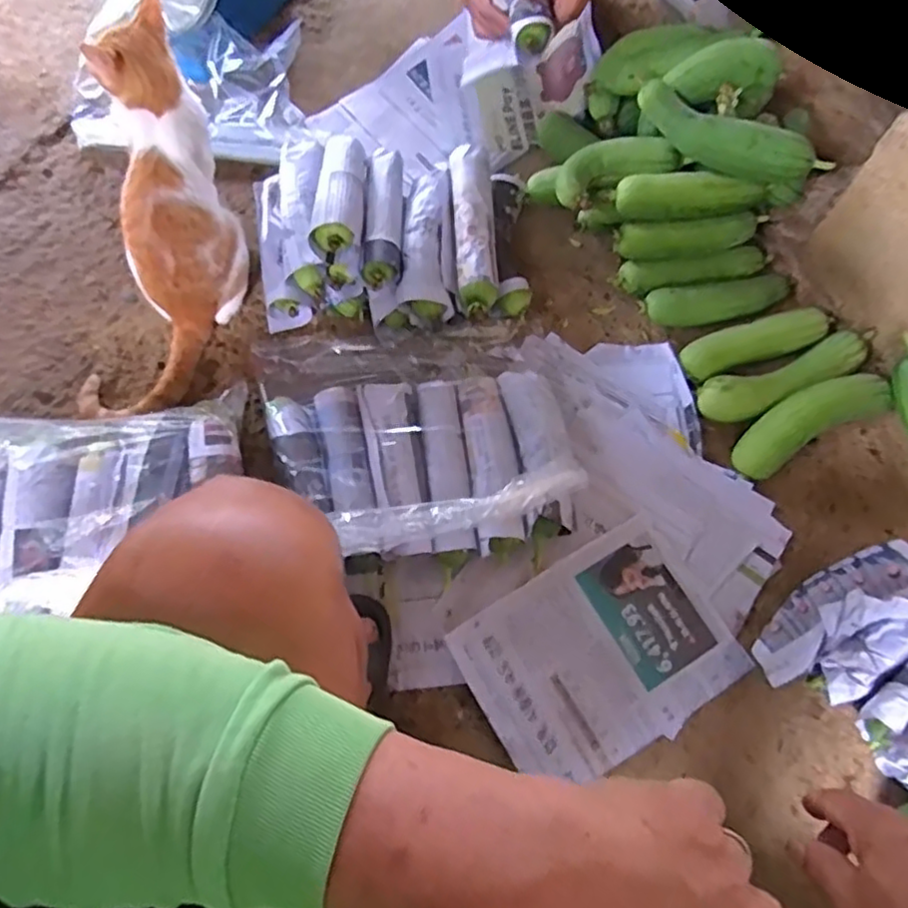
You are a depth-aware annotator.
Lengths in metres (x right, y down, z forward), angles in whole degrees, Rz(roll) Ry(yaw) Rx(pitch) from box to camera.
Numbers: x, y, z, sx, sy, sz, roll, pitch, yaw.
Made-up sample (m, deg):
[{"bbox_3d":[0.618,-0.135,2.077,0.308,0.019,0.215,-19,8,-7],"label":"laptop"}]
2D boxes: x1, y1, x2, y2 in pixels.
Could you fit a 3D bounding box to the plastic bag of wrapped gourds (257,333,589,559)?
[{"bbox_3d":[-0.050,-0.024,0.775,0.364,0.086,0.280,-2,70,1],"label":"plastic bag of wrapped gourds"}]

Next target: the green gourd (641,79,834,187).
[{"bbox_3d":[0.319,-0.364,0.788,0.225,0.053,0.061,28,69,9],"label":"green gourd"}]

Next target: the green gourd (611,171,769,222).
[{"bbox_3d":[0.282,-0.307,0.803,0.174,0.047,0.048,9,68,1],"label":"green gourd"}]

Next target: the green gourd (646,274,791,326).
[{"bbox_3d":[0.334,-0.195,0.860,0.180,0.039,0.054,-4,70,0],"label":"green gourd"}]

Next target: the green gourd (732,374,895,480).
[{"bbox_3d":[0.415,-0.040,0.796,0.199,0.063,0.064,-27,71,-8],"label":"green gourd"}]

